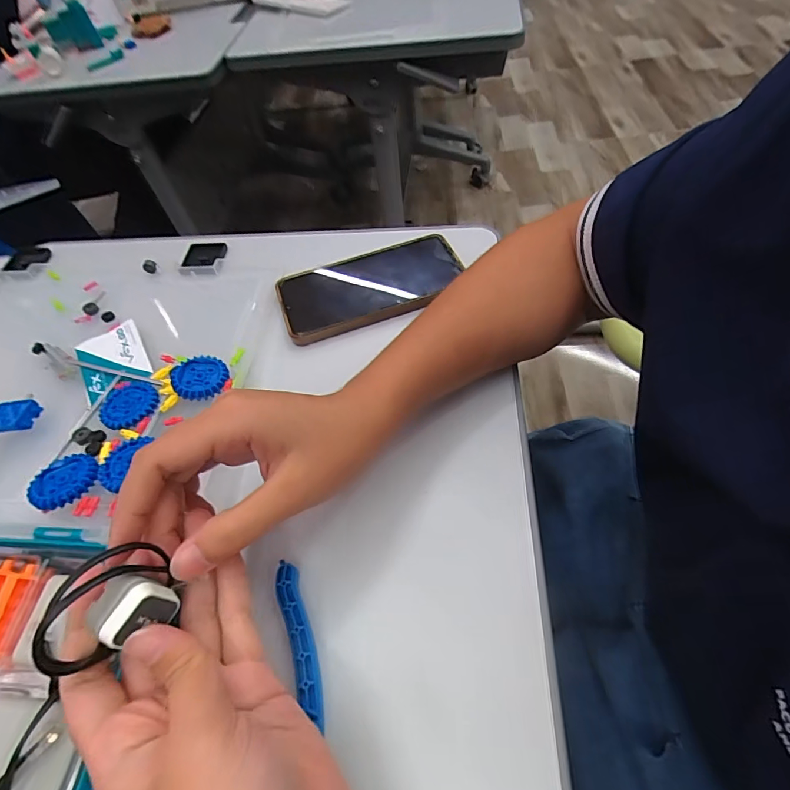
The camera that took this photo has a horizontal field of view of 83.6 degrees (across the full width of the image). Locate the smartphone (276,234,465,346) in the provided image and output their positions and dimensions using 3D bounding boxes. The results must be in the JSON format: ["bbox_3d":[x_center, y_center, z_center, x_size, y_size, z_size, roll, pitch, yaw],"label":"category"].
[{"bbox_3d":[-0.020,-0.093,0.382,0.154,0.014,0.076,-20,56,-6],"label":"smartphone"}]

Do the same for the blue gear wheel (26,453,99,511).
[{"bbox_3d":[-0.209,0.053,0.278,0.036,0.009,0.038,-4,56,5],"label":"blue gear wheel"}]

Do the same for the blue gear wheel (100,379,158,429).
[{"bbox_3d":[-0.191,0.006,0.317,0.040,0.005,0.040,-4,56,5],"label":"blue gear wheel"}]

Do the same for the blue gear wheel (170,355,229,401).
[{"bbox_3d":[-0.144,-0.014,0.324,0.038,0.008,0.036,-4,56,5],"label":"blue gear wheel"}]

